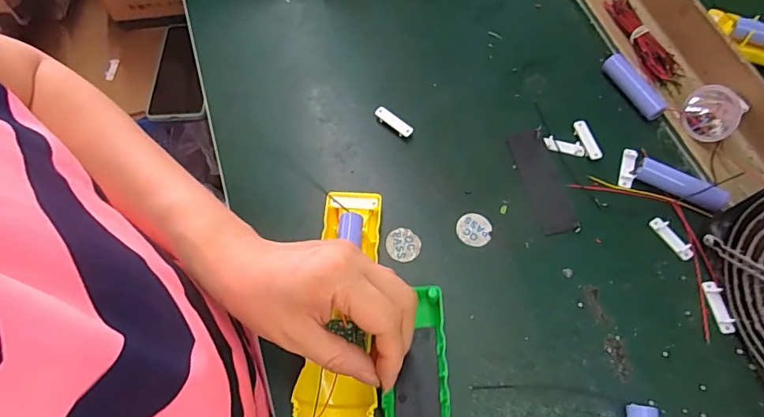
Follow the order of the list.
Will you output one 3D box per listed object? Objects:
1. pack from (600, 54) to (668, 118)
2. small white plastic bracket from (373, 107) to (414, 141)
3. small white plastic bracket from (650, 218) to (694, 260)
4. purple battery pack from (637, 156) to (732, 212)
[{"bbox_3d":[0.220,-0.106,0.409,0.015,0.016,0.065,-27,68,-11],"label":"pack"},{"bbox_3d":[0.010,-0.072,0.399,0.036,0.012,0.009,37,71,16],"label":"small white plastic bracket"},{"bbox_3d":[0.223,0.022,0.359,0.012,0.004,0.038,-30,69,-13],"label":"small white plastic bracket"},{"bbox_3d":[0.235,-0.017,0.367,0.065,0.017,0.016,28,68,12],"label":"purple battery pack"}]

